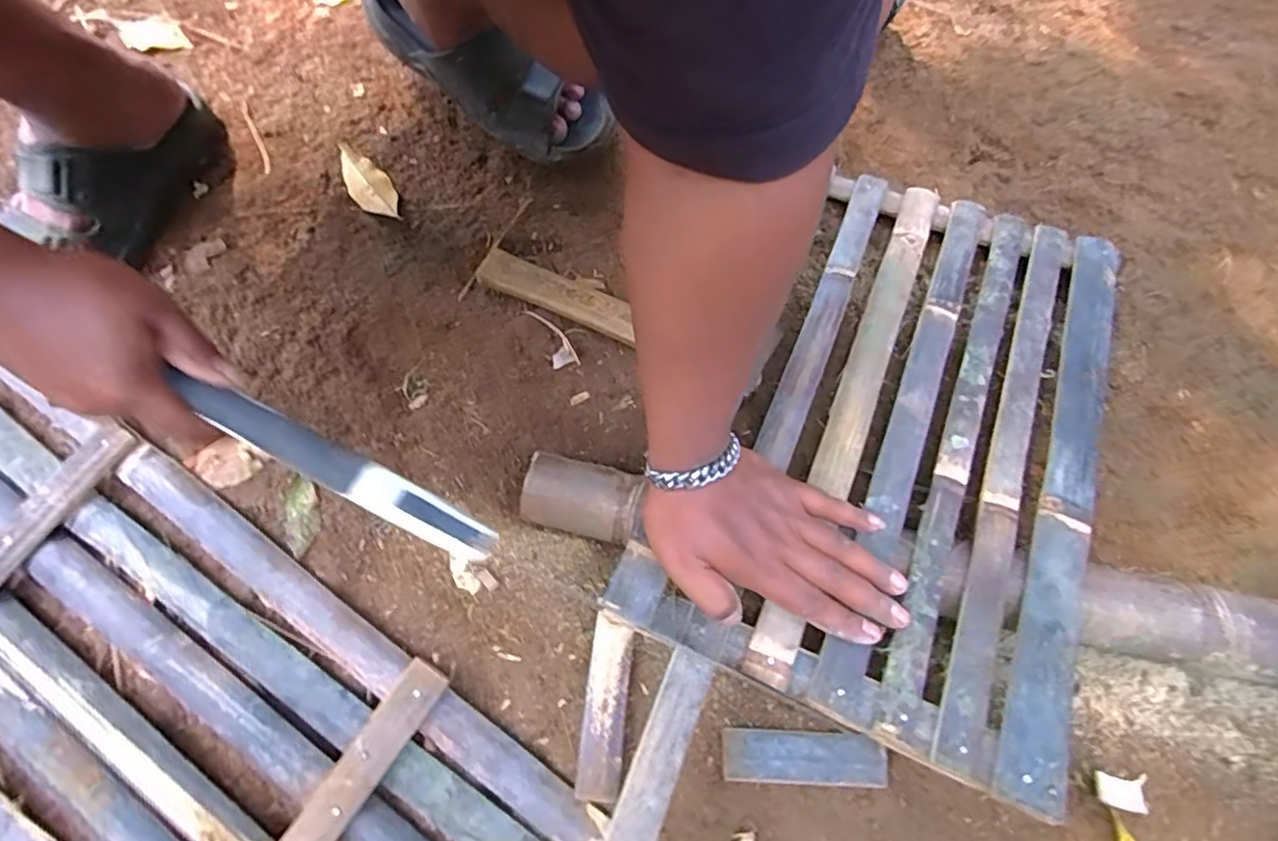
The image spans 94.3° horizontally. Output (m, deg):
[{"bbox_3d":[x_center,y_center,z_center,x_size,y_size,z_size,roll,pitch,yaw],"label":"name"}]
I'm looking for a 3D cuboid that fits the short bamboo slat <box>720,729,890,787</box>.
[{"bbox_3d":[0.114,0.234,0.412,0.109,0.014,0.031,2,69,1],"label":"short bamboo slat"}]

